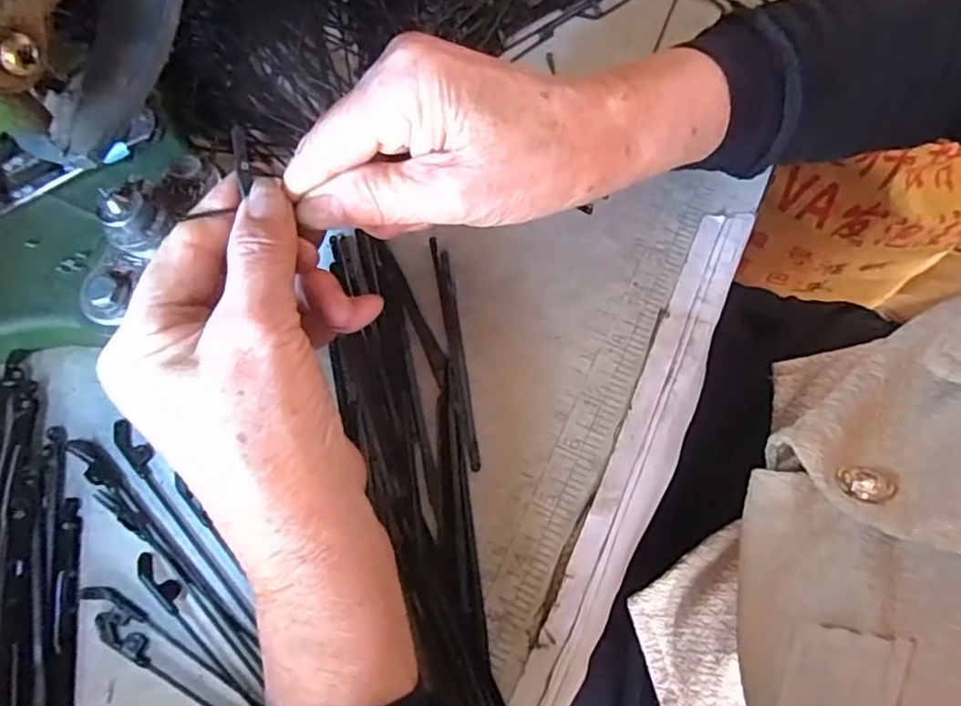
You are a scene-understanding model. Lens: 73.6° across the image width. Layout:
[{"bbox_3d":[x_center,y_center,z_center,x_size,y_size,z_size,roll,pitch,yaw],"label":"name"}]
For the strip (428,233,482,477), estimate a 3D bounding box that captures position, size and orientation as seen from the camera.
[{"bbox_3d":[-0.011,-0.002,0.280,0.007,0.006,0.104,-9,71,-2],"label":"strip"}]

